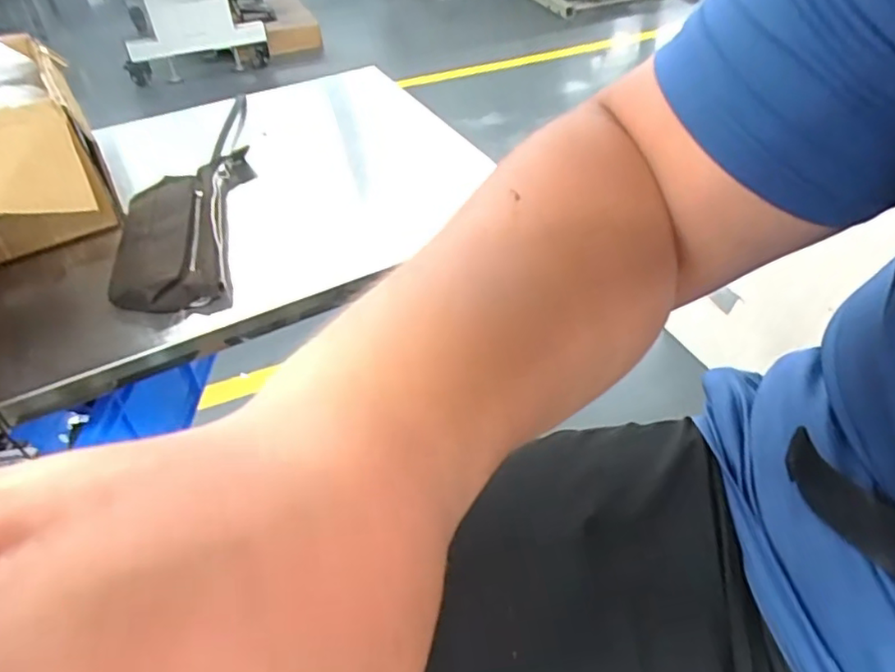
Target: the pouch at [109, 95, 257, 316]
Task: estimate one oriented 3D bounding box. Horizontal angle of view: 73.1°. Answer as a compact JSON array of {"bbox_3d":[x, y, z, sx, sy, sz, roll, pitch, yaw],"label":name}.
[{"bbox_3d":[-0.313,-0.172,0.736,0.129,0.032,0.434,-7,45,-4],"label":"pouch"}]

